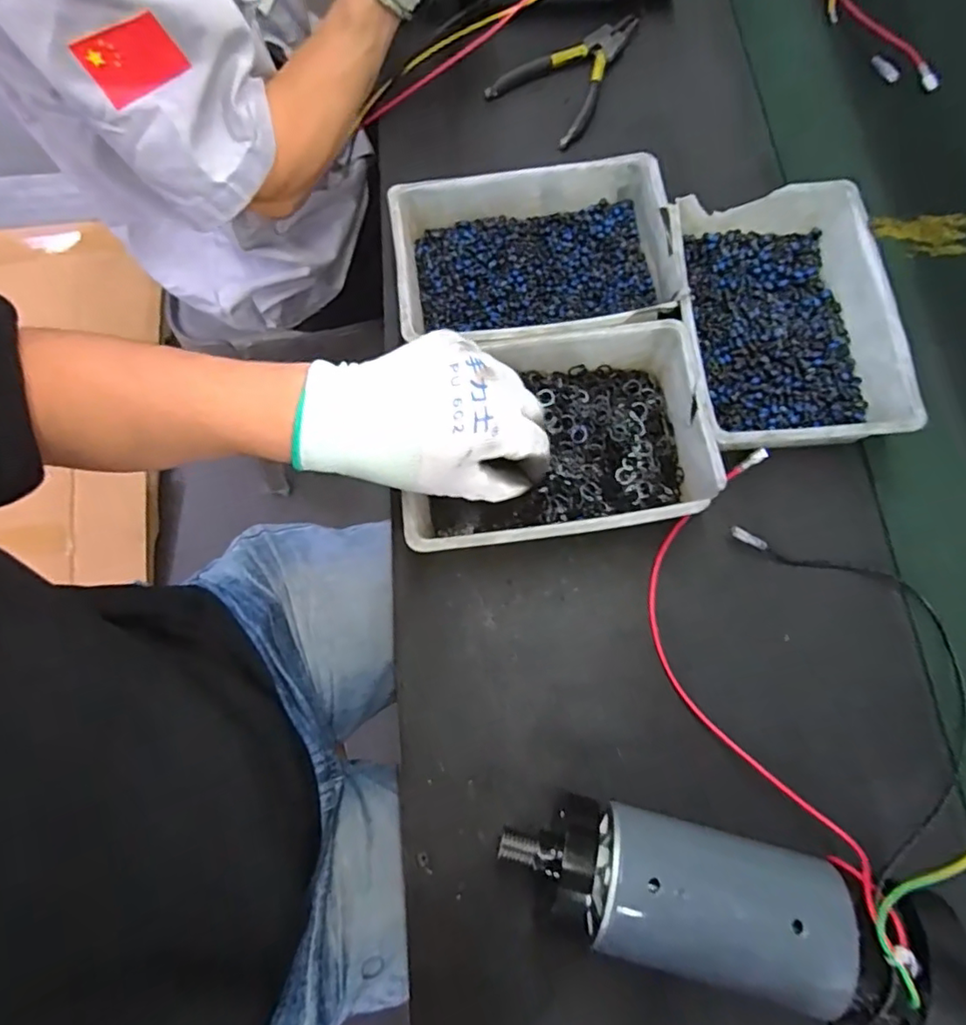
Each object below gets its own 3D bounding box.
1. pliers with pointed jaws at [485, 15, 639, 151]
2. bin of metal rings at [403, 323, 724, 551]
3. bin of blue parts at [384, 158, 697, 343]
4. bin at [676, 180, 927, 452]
[{"bbox_3d":[0.087,-0.403,0.544,0.096,0.021,0.145,41,78,11],"label":"pliers with pointed jaws"},{"bbox_3d":[0.044,-0.049,0.410,0.203,0.055,0.145,-7,74,-4],"label":"bin of metal rings"},{"bbox_3d":[0.037,-0.191,0.456,0.204,0.047,0.147,-6,74,-2],"label":"bin of blue parts"},{"bbox_3d":[0.216,-0.142,0.438,0.142,0.050,0.206,0,74,0],"label":"bin"}]

